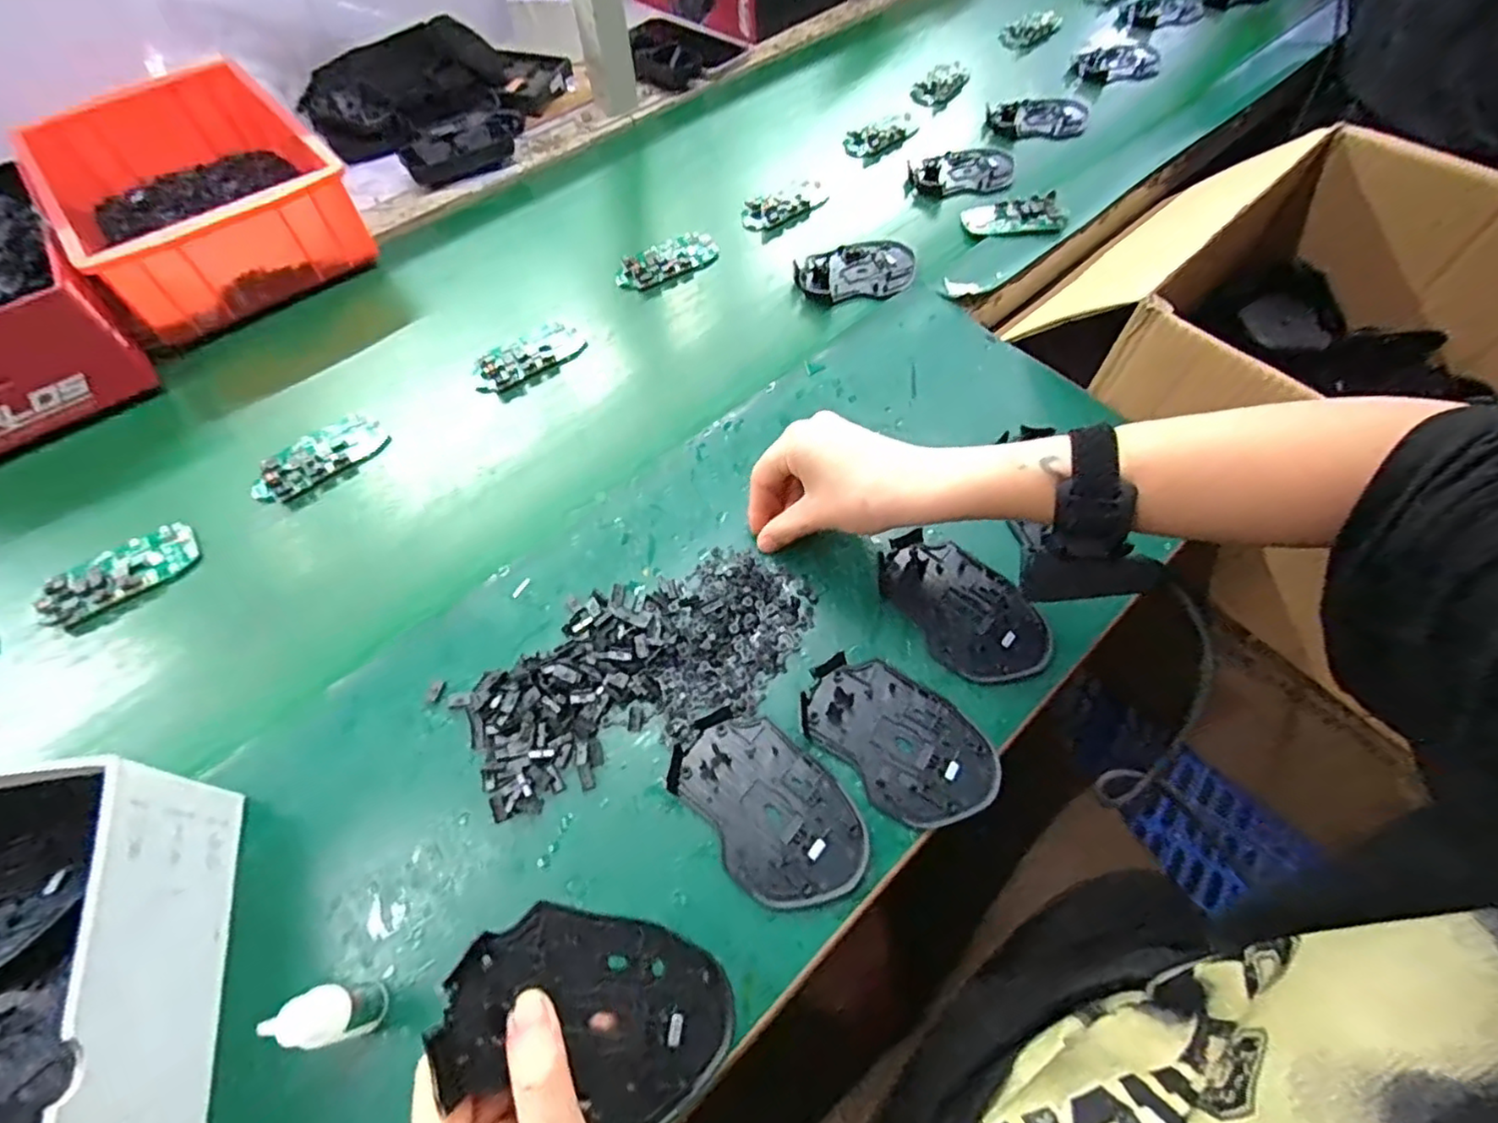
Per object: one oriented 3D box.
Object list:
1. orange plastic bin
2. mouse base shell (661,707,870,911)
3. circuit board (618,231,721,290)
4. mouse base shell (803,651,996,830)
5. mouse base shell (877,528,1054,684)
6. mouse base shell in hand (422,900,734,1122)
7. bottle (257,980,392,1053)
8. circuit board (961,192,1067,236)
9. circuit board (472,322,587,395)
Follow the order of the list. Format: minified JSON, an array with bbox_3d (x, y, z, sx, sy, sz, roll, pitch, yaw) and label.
[{"bbox_3d":[-0.505,-0.336,0.600,0.202,0.089,0.289,-39,67,-20],"label":"orange plastic bin"},{"bbox_3d":[0.011,0.133,0.361,0.070,0.007,0.112,-37,66,-19],"label":"mouse base shell"},{"bbox_3d":[-0.077,-0.277,0.610,0.098,0.017,0.042,-29,64,-15],"label":"circuit board"},{"bbox_3d":[0.087,0.100,0.380,0.112,0.012,0.071,39,67,20],"label":"mouse base shell"},{"bbox_3d":[0.137,0.026,0.423,0.072,0.010,0.114,-29,64,-15],"label":"mouse base shell"},{"bbox_3d":[-0.063,0.184,0.267,0.112,0.014,0.068,23,62,-11],"label":"mouse base shell in hand"},{"bbox_3d":[-0.183,0.200,0.289,0.017,0.066,0.022,-1,60,0],"label":"bottle"},{"bbox_3d":[0.254,-0.329,0.626,0.088,0.014,0.045,0,60,0],"label":"circuit board"},{"bbox_3d":[-0.184,-0.173,0.550,0.093,0.016,0.044,-35,65,-18],"label":"circuit board"}]

